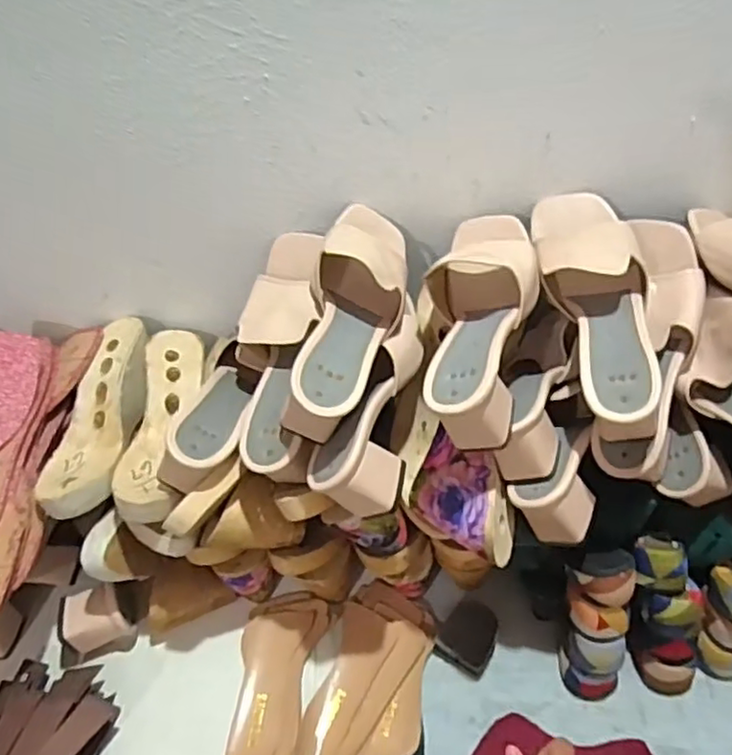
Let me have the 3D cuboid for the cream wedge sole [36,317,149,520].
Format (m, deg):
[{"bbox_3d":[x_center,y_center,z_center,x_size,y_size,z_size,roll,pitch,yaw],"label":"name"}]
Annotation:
[{"bbox_3d":[-0.276,0.040,0.664,0.087,0.051,0.232,0,45,6],"label":"cream wedge sole"}]

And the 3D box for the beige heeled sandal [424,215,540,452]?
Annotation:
[{"bbox_3d":[0.097,-0.057,0.553,0.094,0.068,0.231,5,46,11],"label":"beige heeled sandal"}]

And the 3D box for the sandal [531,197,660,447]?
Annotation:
[{"bbox_3d":[0.201,-0.065,0.569,0.085,0.088,0.236,-5,63,2],"label":"sandal"}]

